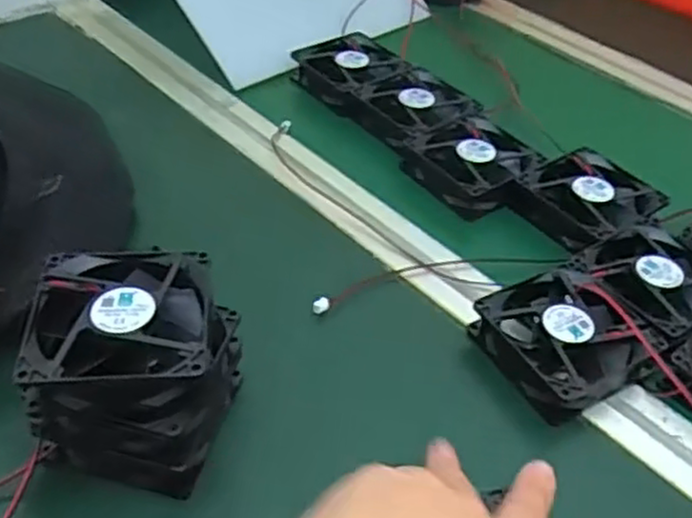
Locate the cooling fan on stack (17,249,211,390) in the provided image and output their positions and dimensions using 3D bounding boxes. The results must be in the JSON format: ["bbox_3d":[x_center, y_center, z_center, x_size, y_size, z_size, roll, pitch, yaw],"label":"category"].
[{"bbox_3d":[-0.105,0.029,0.346,0.081,0.024,0.084,-1,46,-8],"label":"cooling fan on stack"}]

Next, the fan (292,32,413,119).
[{"bbox_3d":[0.008,-0.166,0.642,0.075,0.027,0.088,-29,55,-30],"label":"fan"}]

